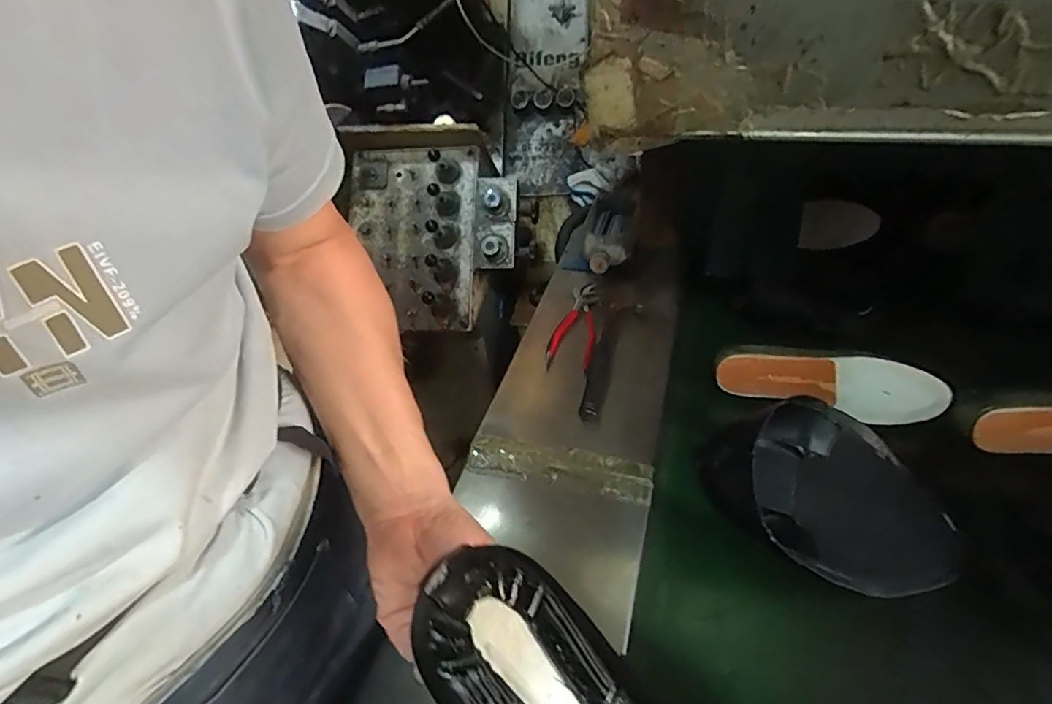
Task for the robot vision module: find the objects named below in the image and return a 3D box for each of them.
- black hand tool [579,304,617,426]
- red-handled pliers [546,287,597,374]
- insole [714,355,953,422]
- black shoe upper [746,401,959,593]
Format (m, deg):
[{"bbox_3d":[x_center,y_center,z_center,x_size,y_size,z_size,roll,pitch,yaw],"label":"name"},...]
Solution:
[{"bbox_3d":[0.102,0.013,0.732,0.033,0.009,0.210,5,43,14],"label":"black hand tool"},{"bbox_3d":[0.075,-0.047,0.802,0.065,0.017,0.178,4,43,13],"label":"red-handled pliers"},{"bbox_3d":[0.367,0.039,0.654,0.251,0.089,0.039,11,22,23],"label":"insole"},{"bbox_3d":[0.334,0.148,0.548,0.204,0.075,0.182,14,46,23],"label":"black shoe upper"}]

